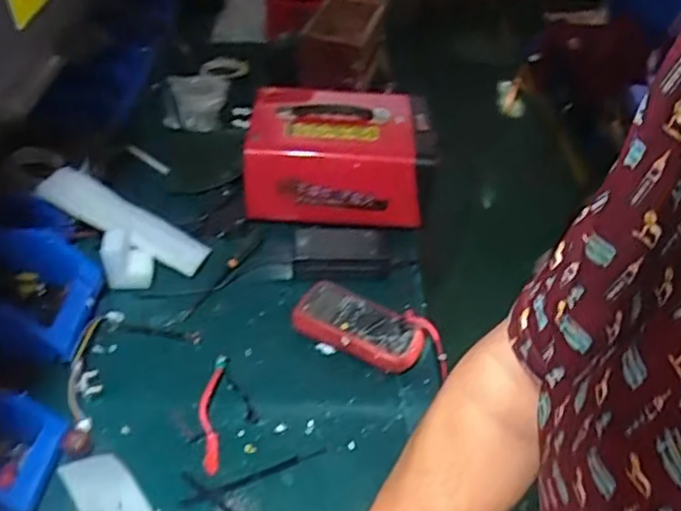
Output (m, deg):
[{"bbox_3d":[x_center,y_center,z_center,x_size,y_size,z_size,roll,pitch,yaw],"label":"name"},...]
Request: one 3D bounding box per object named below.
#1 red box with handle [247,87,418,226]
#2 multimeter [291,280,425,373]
[{"bbox_3d":[-0.015,-0.172,1.122,0.288,0.162,0.222,1,40,-5],"label":"red box with handle"},{"bbox_3d":[0.027,0.102,0.898,0.181,0.049,0.092,17,42,14],"label":"multimeter"}]

